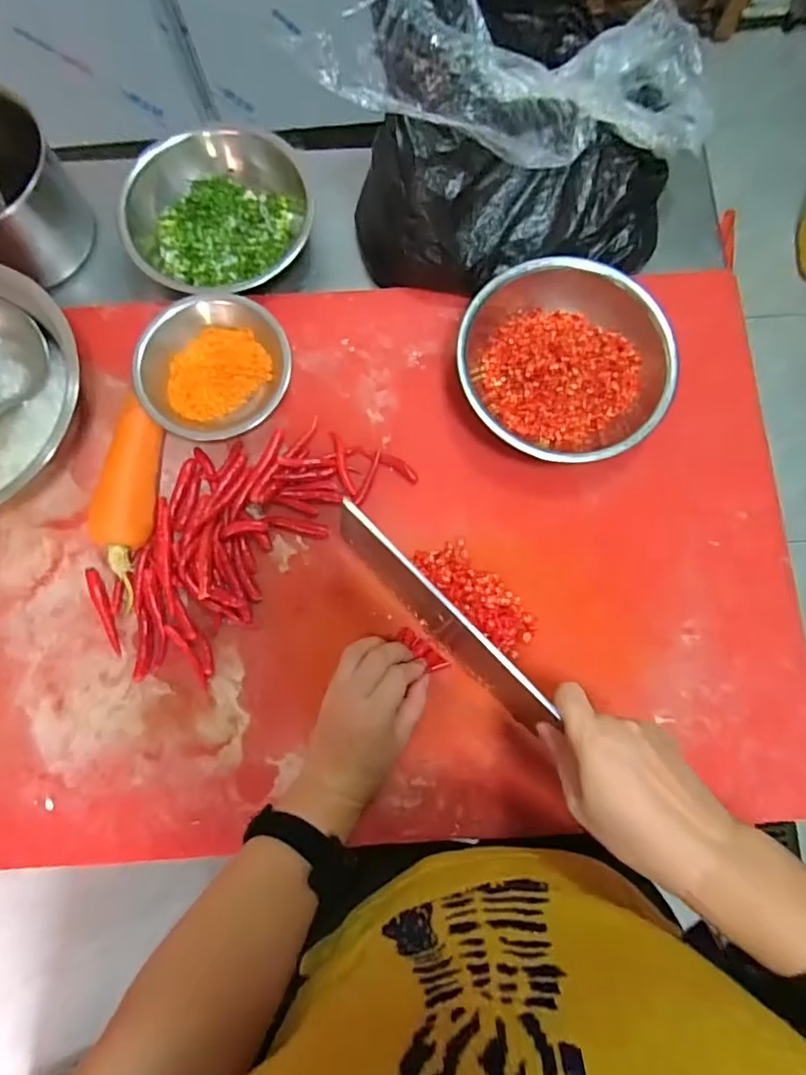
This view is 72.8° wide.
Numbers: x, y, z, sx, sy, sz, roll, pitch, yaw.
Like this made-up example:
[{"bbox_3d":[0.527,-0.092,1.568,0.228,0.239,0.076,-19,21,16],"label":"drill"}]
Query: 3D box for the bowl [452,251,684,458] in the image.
[{"bbox_3d":[0.143,-0.159,0.498,0.181,0.052,0.168,0,82,0],"label":"bowl"}]

